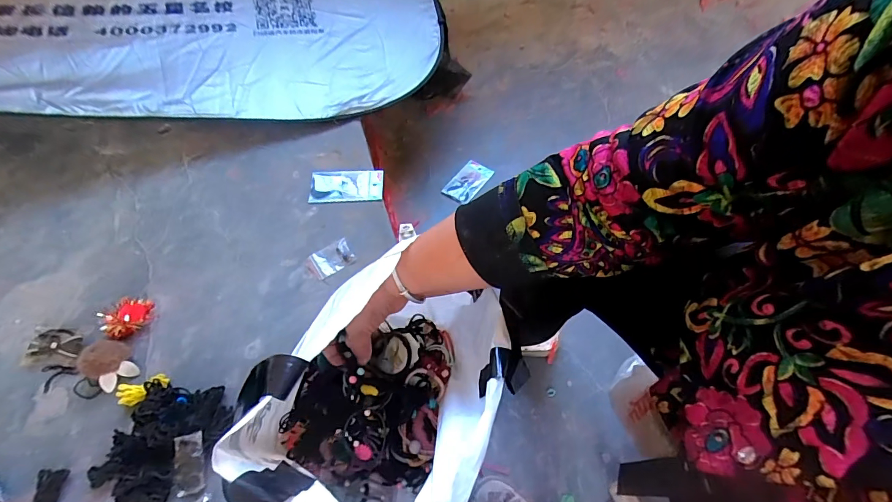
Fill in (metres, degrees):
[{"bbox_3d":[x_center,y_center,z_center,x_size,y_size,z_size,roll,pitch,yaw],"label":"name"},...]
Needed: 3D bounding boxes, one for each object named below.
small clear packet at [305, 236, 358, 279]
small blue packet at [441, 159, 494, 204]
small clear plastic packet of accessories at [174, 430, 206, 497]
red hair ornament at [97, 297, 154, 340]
[{"bbox_3d":[-0.197,0.014,0.669,0.078,0.012,0.049,-31,62,-18],"label":"small clear packet"},{"bbox_3d":[0.059,-0.182,1.025,0.079,0.018,0.129,34,64,19],"label":"small blue packet"},{"bbox_3d":[-0.322,0.266,0.494,0.032,0.008,0.069,-11,74,-6],"label":"small clear plastic packet of accessories"},{"bbox_3d":[-0.483,0.100,0.601,0.055,0.030,0.066,37,65,21],"label":"red hair ornament"}]

